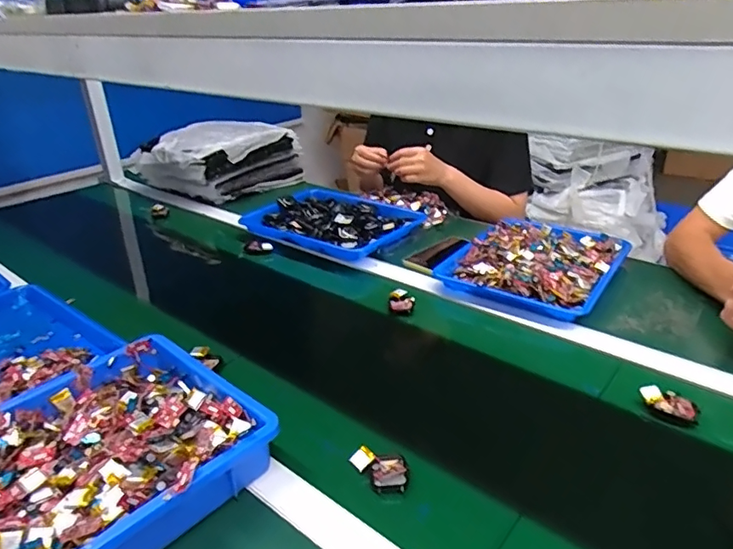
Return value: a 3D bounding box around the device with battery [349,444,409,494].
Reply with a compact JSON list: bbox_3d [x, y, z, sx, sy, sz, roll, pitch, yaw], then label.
[{"bbox_3d":[0.017,0.197,0.535,0.041,0.022,0.060,-25,35,-36],"label":"device with battery"}]

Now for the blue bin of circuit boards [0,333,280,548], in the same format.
[{"bbox_3d":[-0.288,0.193,0.470,0.241,0.067,0.374,21,35,37],"label":"blue bin of circuit boards"}]

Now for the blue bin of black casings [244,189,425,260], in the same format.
[{"bbox_3d":[-0.065,-0.106,1.059,0.297,0.056,0.219,18,34,34],"label":"blue bin of black casings"}]

